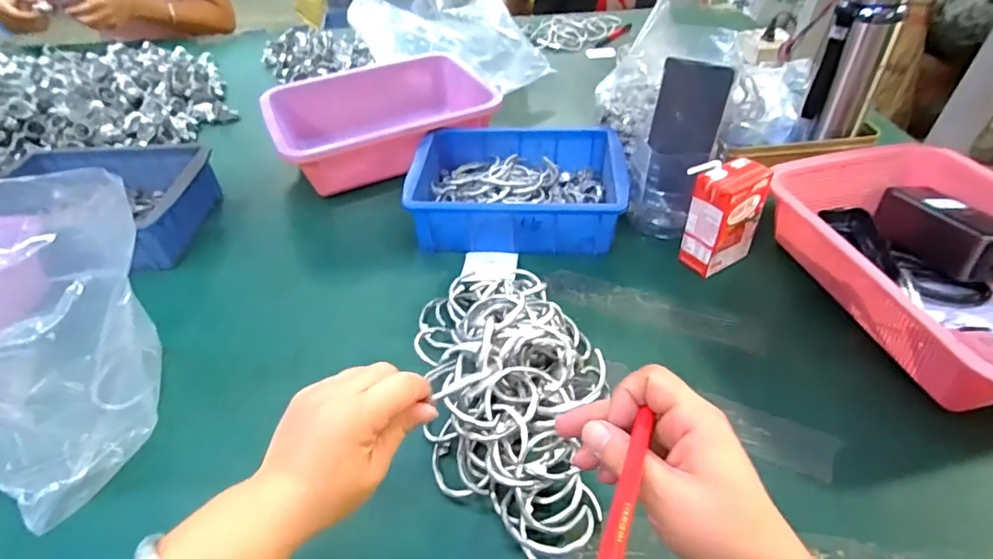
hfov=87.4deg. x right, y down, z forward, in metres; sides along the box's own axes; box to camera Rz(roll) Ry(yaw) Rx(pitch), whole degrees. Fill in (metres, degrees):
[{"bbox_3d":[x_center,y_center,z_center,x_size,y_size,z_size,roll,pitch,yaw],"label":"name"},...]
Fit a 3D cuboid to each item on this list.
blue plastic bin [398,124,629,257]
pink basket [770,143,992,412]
[{"bbox_3d":[0.024,-0.114,0.634,0.247,0.067,0.179,2,48,5],"label":"blue plastic bin"},{"bbox_3d":[0.420,-0.023,0.483,0.214,0.071,0.303,-11,48,-8],"label":"pink basket"}]

